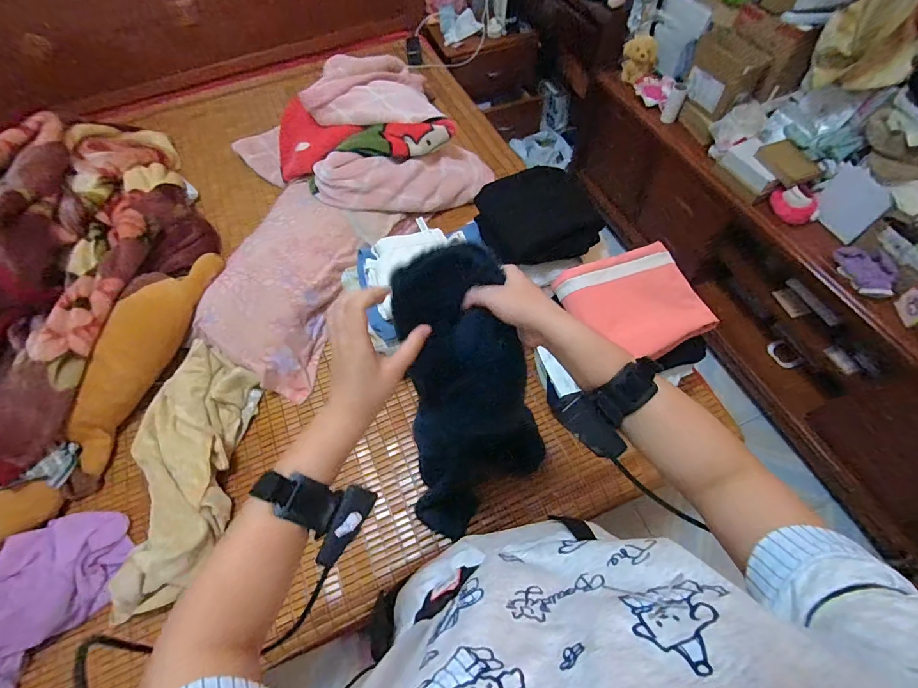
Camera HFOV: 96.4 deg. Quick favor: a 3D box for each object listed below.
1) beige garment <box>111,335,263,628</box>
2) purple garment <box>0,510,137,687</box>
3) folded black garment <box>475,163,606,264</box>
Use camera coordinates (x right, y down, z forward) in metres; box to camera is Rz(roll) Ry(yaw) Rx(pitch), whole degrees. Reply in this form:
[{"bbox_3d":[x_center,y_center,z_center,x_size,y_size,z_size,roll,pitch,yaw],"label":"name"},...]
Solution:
[{"bbox_3d":[-0.588,0.245,0.870,0.244,0.078,0.549,-3,61,1],"label":"beige garment"},{"bbox_3d":[-0.843,0.510,0.749,0.240,0.086,0.448,28,66,17],"label":"purple garment"},{"bbox_3d":[0.173,-0.284,0.921,0.253,0.031,0.195,-9,97,20],"label":"folded black garment"}]

